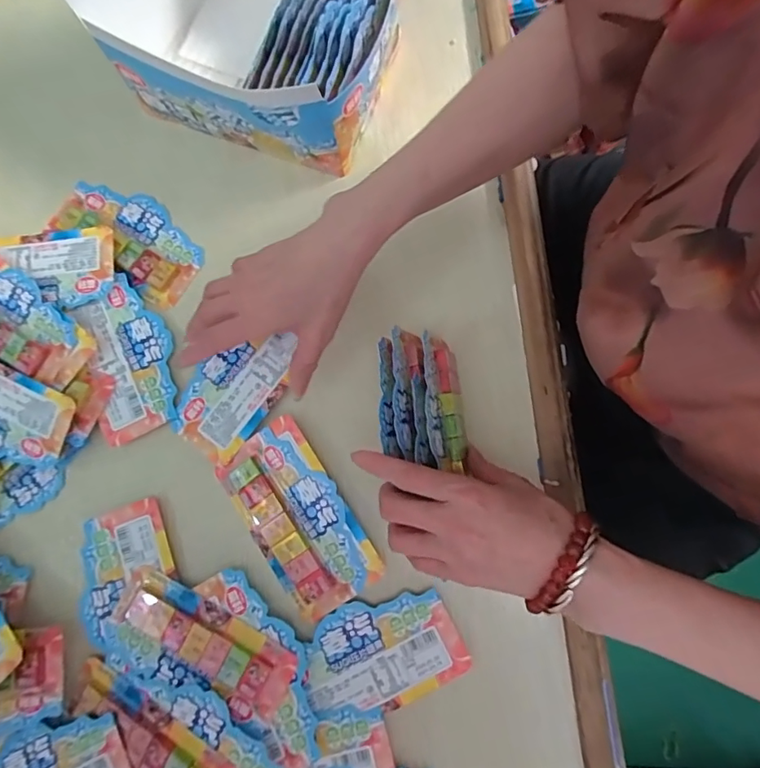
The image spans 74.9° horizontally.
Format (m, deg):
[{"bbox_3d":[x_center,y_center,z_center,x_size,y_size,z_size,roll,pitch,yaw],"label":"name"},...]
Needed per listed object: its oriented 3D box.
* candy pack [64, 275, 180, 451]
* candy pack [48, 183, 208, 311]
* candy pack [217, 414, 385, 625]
[{"bbox_3d":[-0.214,-0.024,0.421,0.070,0.009,0.135,-20,79,-2],"label":"candy pack"},{"bbox_3d":[-0.224,-0.135,0.447,0.143,0.011,0.072,37,83,8],"label":"candy pack"},{"bbox_3d":[-0.066,0.104,0.387,0.075,0.009,0.145,-33,80,-4],"label":"candy pack"}]

